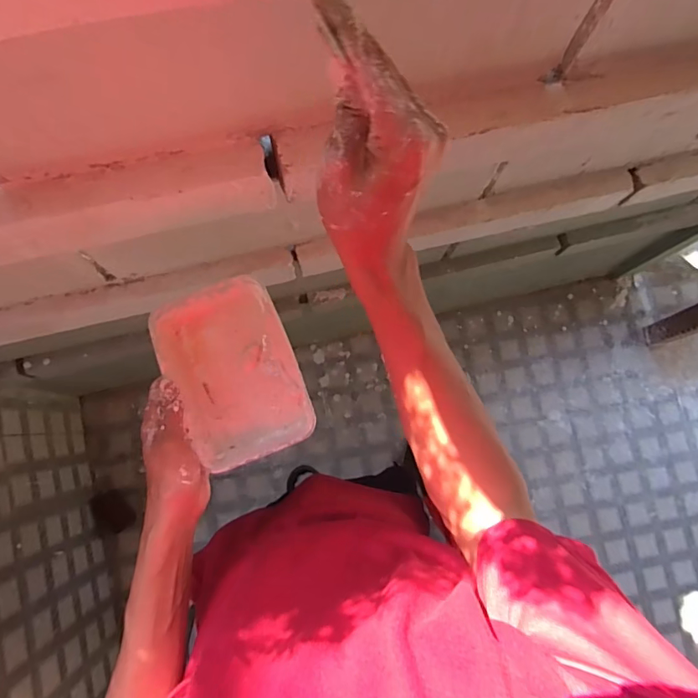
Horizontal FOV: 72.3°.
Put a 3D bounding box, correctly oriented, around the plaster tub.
[{"bbox_3d":[-0.110,0.023,0.467,0.112,0.041,0.167,-24,83,-7],"label":"plaster tub"}]

